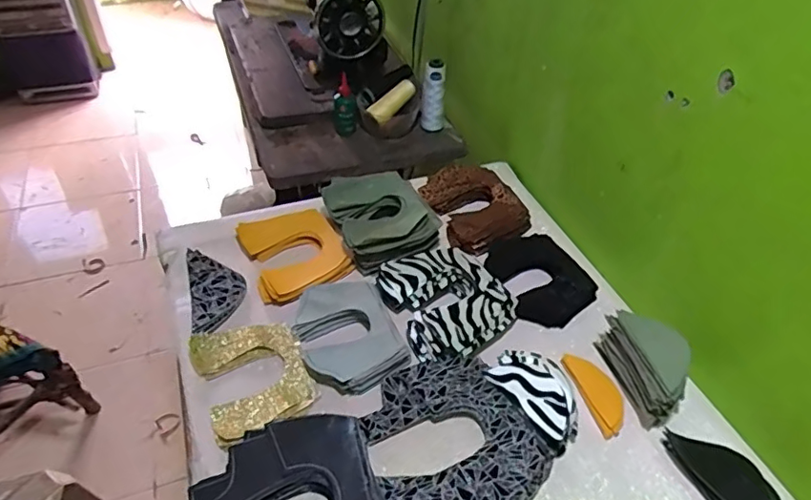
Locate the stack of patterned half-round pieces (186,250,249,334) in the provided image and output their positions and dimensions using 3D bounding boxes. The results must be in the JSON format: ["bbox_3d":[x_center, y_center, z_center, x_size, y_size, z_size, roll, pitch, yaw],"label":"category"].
[{"bbox_3d":[-0.262,0.054,0.779,0.072,0.017,0.148,-10,45,-14],"label":"stack of patterned half-round pieces"}]

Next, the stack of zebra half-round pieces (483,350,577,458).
[{"bbox_3d":[0.156,0.170,0.652,0.065,0.050,0.118,-24,50,-26],"label":"stack of zebra half-round pieces"}]

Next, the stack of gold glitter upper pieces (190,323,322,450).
[{"bbox_3d":[-0.187,0.151,0.688,0.123,0.010,0.159,-19,48,-22],"label":"stack of gold glitter upper pieces"}]

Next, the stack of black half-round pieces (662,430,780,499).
[{"bbox_3d":[0.355,0.261,0.592,0.067,0.024,0.161,-13,46,-17],"label":"stack of black half-round pieces"}]

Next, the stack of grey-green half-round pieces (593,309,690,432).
[{"bbox_3d":[0.294,0.133,0.677,0.058,0.082,0.131,-8,45,-12],"label":"stack of grey-green half-round pieces"}]

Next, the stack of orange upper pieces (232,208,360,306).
[{"bbox_3d":[-0.162,0.003,0.831,0.137,0.022,0.165,-18,48,-21],"label":"stack of orange upper pieces"}]

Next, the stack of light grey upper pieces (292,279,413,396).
[{"bbox_3d":[-0.077,0.103,0.719,0.123,0.031,0.166,-18,48,-22],"label":"stack of light grey upper pieces"}]

